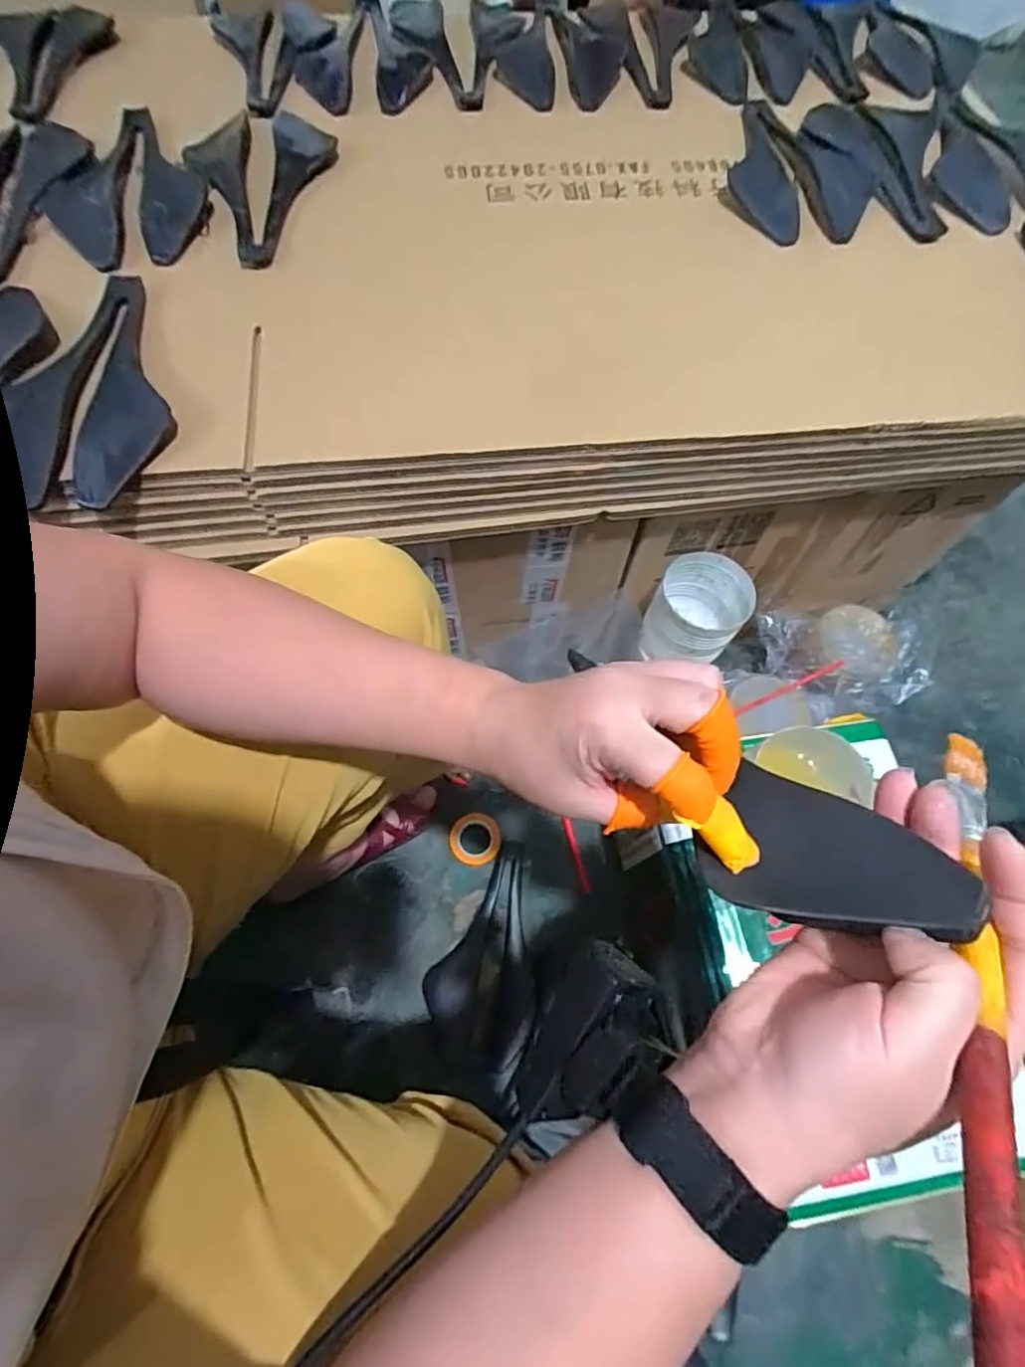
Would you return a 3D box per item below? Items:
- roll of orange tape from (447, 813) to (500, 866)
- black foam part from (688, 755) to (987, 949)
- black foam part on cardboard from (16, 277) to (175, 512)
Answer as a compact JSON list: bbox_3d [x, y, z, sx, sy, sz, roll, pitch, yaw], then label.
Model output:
[{"bbox_3d":[-0.046,0.192,0.758,0.062,0.024,0.061,1,67,-2],"label":"roll of orange tape"},{"bbox_3d":[0.122,0.073,0.243,0.059,0.011,0.096,-48,40,-17],"label":"black foam part"},{"bbox_3d":[-0.300,-0.246,0.493,0.067,0.030,0.221,-3,67,-3],"label":"black foam part on cardboard"}]

